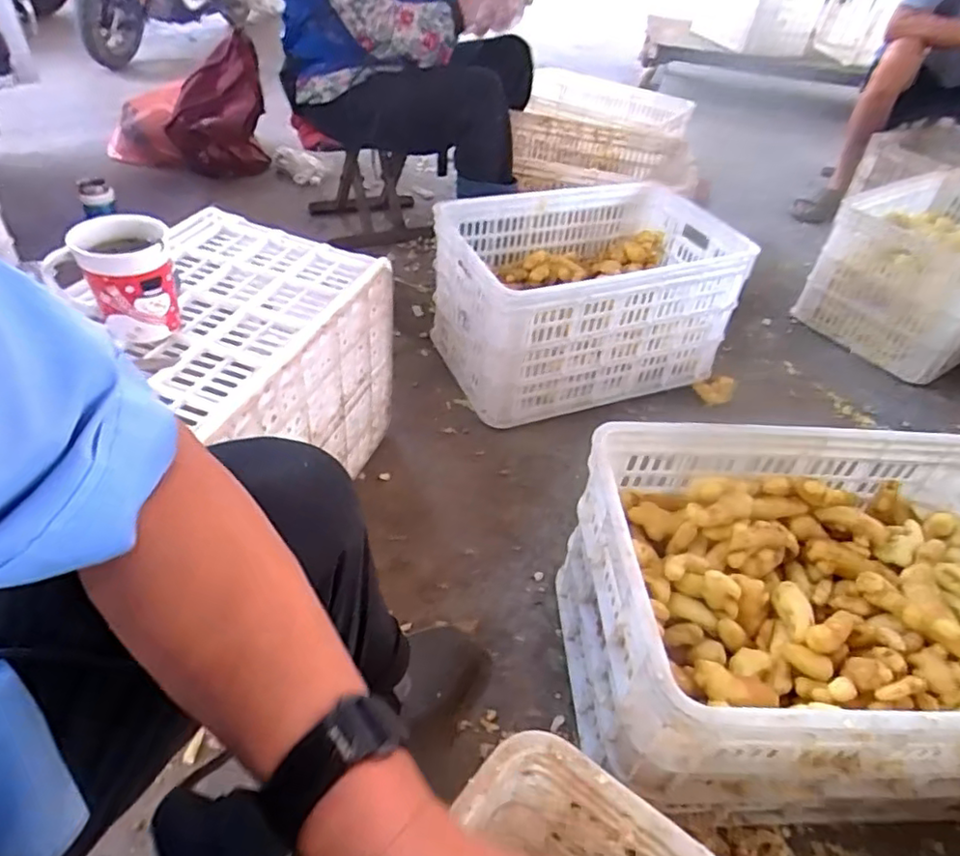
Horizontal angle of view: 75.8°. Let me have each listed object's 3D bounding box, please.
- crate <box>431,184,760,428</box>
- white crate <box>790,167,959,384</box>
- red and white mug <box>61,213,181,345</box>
[{"bbox_3d":[0.205,-0.266,1.232,0.546,0.285,0.369,-14,47,-20],"label":"crate"},{"bbox_3d":[1.057,-0.372,1.456,0.504,0.268,0.388,-28,53,-31],"label":"white crate"},{"bbox_3d":[-0.376,-0.156,0.667,0.089,0.122,0.097,-24,51,-28],"label":"red and white mug"}]

